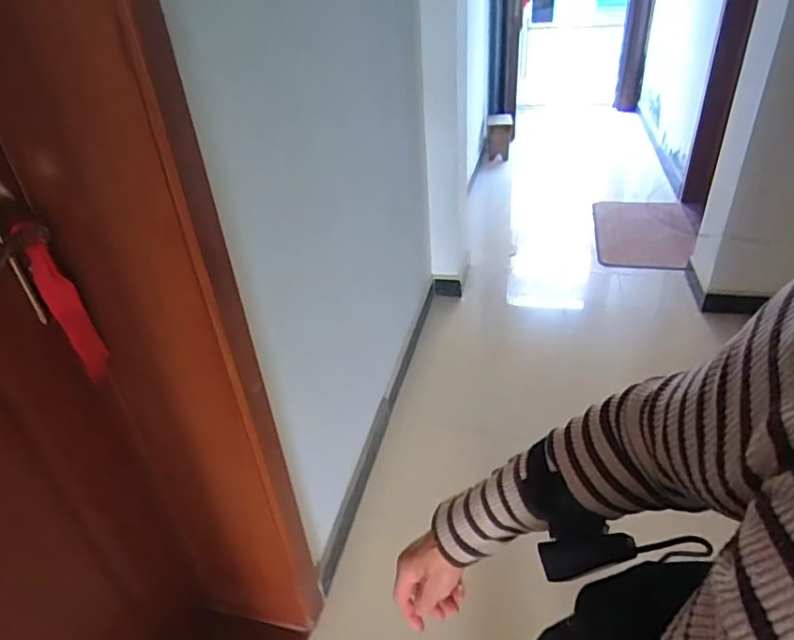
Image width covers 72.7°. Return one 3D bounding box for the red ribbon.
[{"bbox_3d":[-0.453,-0.019,0.743,0.044,0.256,0.029,-23,36,-29],"label":"red ribbon"}]

